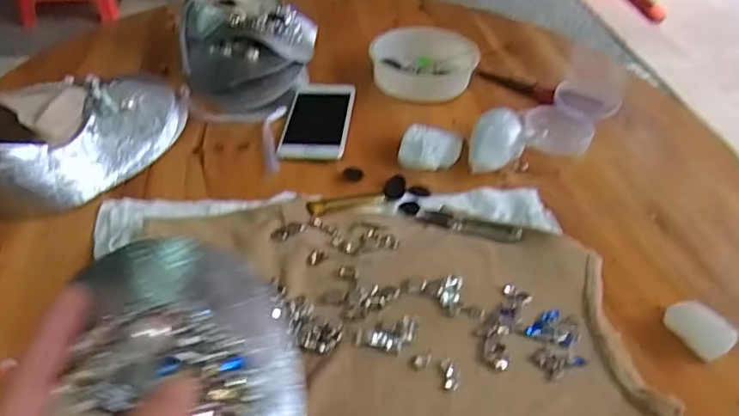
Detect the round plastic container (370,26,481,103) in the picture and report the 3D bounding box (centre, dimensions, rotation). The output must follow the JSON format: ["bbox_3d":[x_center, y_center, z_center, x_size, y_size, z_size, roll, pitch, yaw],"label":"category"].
[{"bbox_3d":[0.076,-0.196,0.830,0.146,0.052,0.139,1,42,-6],"label":"round plastic container"}]

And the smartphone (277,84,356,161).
[{"bbox_3d":[-0.062,-0.111,0.735,0.075,0.005,0.160,6,42,0],"label":"smartphone"}]

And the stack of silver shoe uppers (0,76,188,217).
[{"bbox_3d":[-0.305,-0.069,0.618,0.240,0.071,0.123,-17,46,-24],"label":"stack of silver shoe uppers"}]

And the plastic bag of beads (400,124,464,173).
[{"bbox_3d":[0.070,-0.068,0.690,0.065,0.027,0.057,16,43,11],"label":"plastic bag of beads"}]

